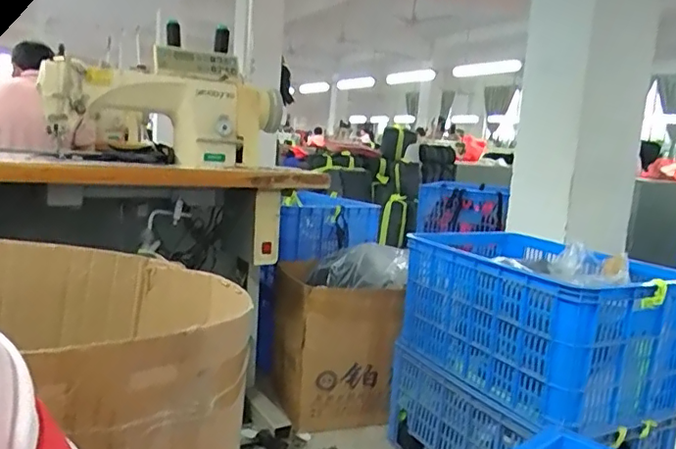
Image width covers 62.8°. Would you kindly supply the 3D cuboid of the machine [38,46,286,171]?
[{"bbox_3d":[-0.417,-0.302,1.414,0.542,0.276,0.276,3,8,-9],"label":"machine"}]

